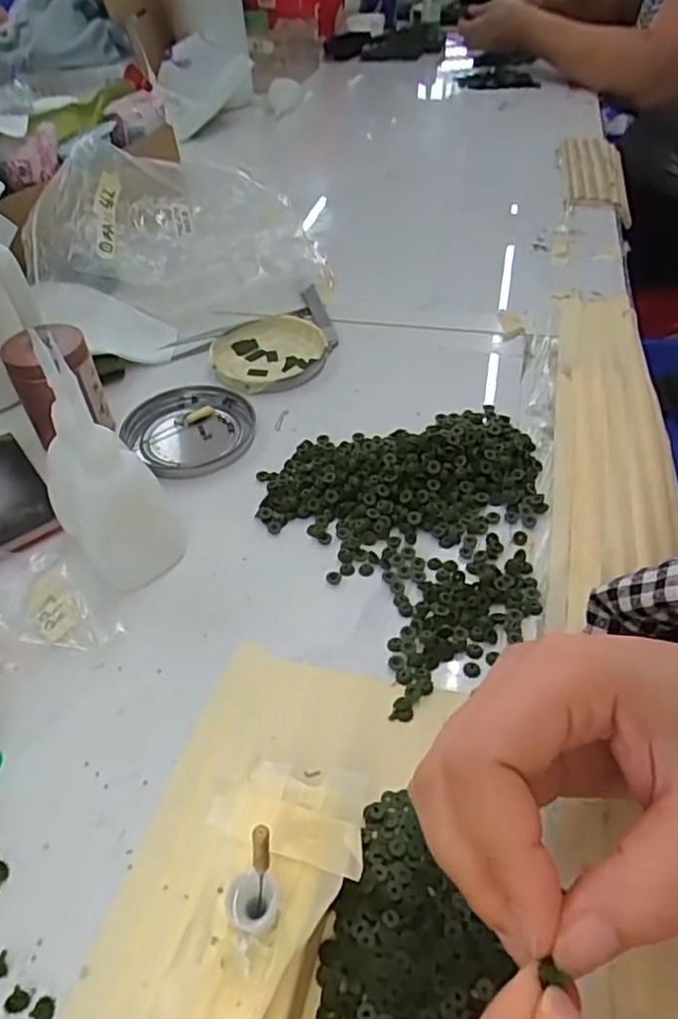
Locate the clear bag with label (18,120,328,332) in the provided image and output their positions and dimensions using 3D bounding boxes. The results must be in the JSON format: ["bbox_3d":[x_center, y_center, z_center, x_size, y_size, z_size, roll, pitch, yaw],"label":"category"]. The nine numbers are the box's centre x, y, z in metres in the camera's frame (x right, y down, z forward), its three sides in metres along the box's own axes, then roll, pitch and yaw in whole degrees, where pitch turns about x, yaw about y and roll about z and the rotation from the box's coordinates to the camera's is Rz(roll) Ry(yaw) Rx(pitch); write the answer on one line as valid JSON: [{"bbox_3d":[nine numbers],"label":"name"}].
[{"bbox_3d":[-0.117,-0.206,0.496,0.206,0.092,0.112,-5,45,-1],"label":"clear bag with label"}]

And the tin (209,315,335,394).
[{"bbox_3d":[-0.047,-0.109,0.453,0.082,0.009,0.076,-2,45,2],"label":"tin"}]

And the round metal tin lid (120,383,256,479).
[{"bbox_3d":[-0.089,-0.051,0.401,0.074,0.005,0.084,-30,51,-24],"label":"round metal tin lid"}]

